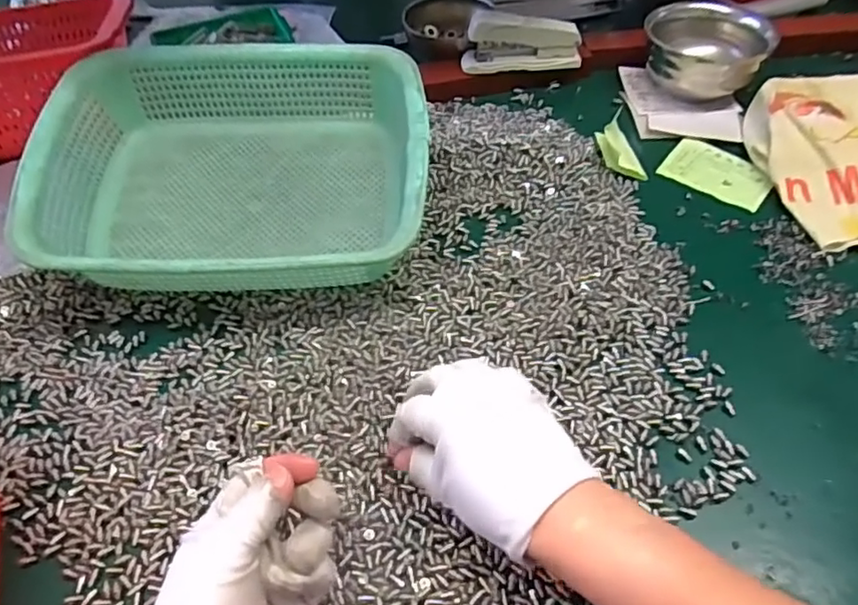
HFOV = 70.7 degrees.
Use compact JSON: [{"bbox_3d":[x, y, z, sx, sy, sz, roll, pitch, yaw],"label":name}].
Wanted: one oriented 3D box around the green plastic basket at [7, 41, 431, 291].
[{"bbox_3d":[-0.150,-0.105,0.488,0.294,0.092,0.224,-1,60,0],"label":"green plastic basket"}]

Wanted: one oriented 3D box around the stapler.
[{"bbox_3d":[0.099,-0.273,0.633,0.122,0.054,0.029,2,50,3],"label":"stapler"}]

